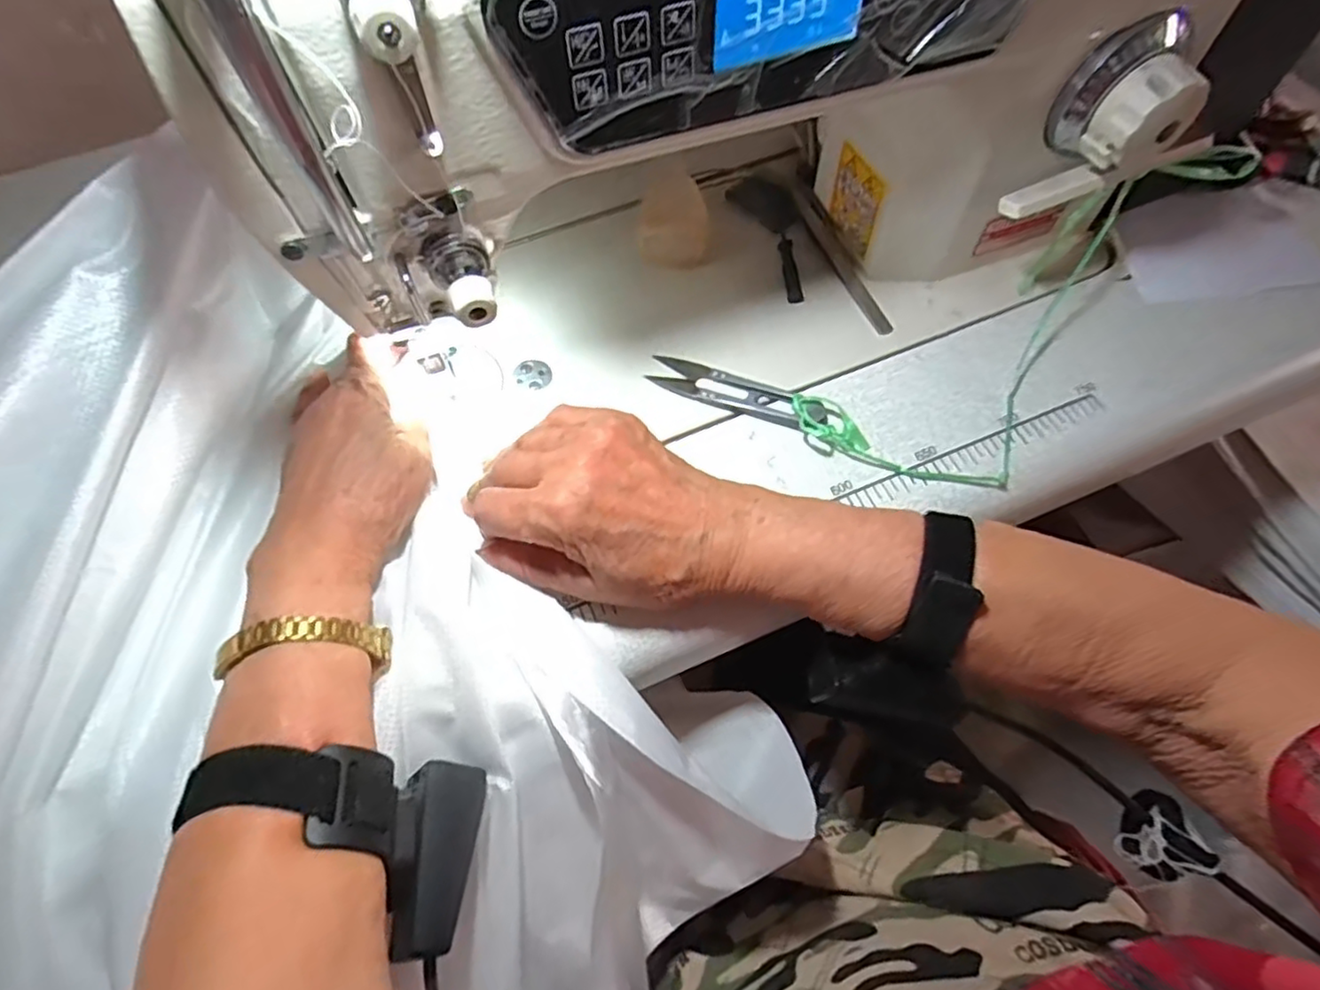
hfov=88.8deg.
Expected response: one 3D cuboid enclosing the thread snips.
[{"bbox_3d":[0.042,-0.056,0.366,0.098,0.009,0.021,24,67,14],"label":"thread snips"}]

